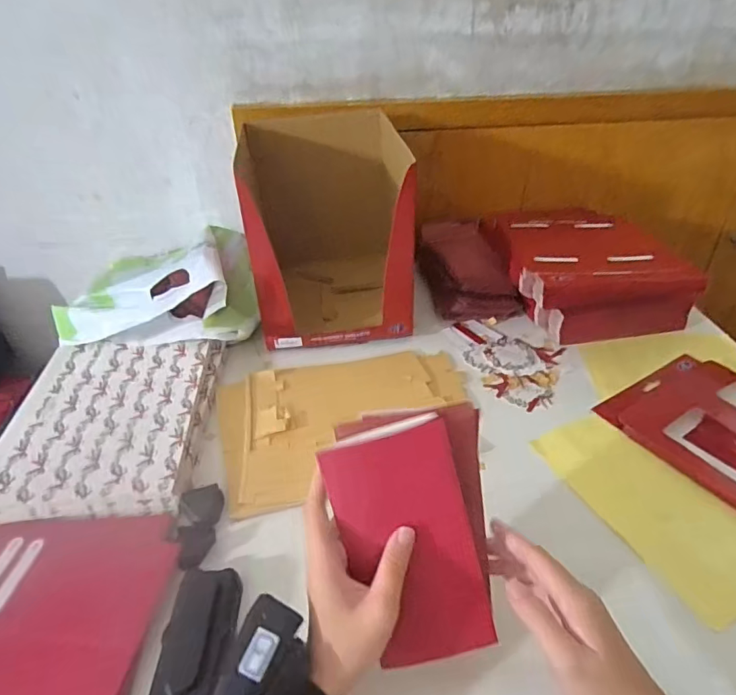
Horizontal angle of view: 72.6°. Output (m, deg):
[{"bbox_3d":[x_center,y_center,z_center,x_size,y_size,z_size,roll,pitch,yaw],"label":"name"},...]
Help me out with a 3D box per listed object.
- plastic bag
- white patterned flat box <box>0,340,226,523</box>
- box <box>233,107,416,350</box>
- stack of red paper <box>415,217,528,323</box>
[{"bbox_3d":[-0.272,-0.091,0.687,0.241,0.103,0.233,0,36,2],"label":"plastic bag"},{"bbox_3d":[-0.279,0.078,0.565,0.190,0.029,0.244,-4,36,-4],"label":"white patterned flat box"},{"bbox_3d":[-0.056,-0.167,0.703,0.204,0.239,0.237,-6,36,-5],"label":"box"},{"bbox_3d":[0.152,-0.128,0.791,0.130,0.084,0.214,-4,36,-3],"label":"stack of red paper"}]

